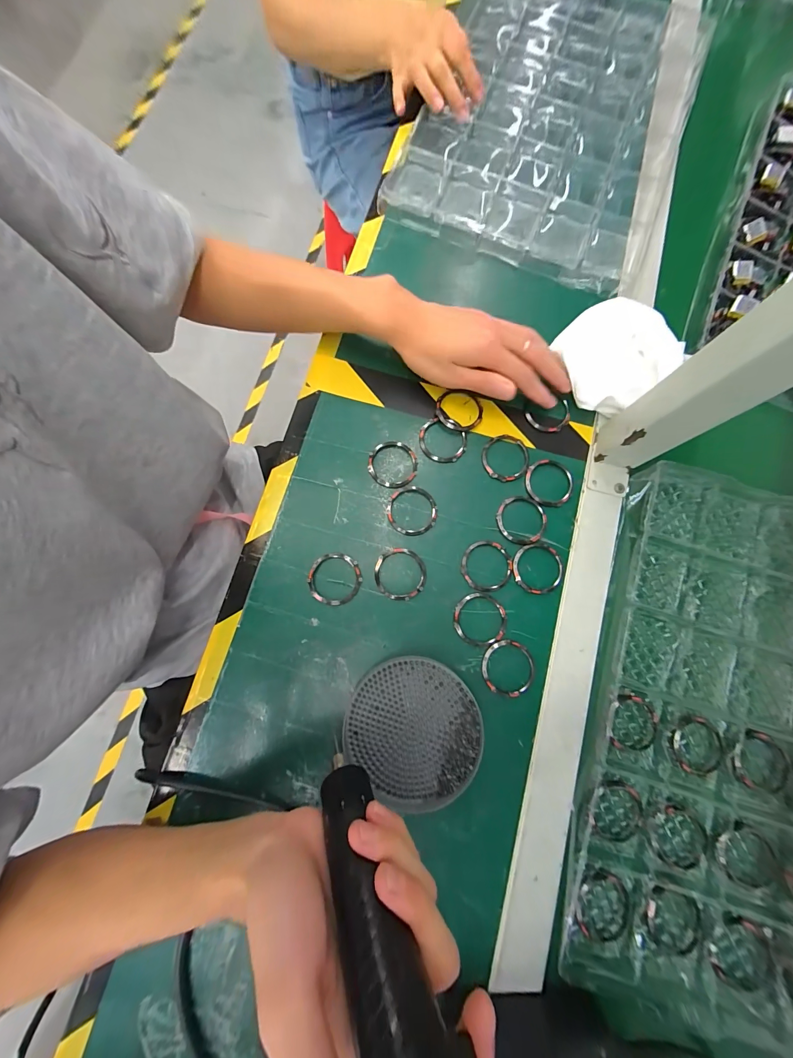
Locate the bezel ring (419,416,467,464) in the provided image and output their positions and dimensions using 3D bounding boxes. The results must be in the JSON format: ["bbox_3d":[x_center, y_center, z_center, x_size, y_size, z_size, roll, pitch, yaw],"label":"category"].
[{"bbox_3d":[0.047,-0.089,0.347,0.047,0.004,0.047,0,80,0],"label":"bezel ring"}]

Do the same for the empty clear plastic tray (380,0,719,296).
[{"bbox_3d":[0.201,-0.522,0.434,0.295,0.034,0.461,22,80,4],"label":"empty clear plastic tray"}]

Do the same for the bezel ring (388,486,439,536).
[{"bbox_3d":[0.016,-0.018,0.333,0.048,0.004,0.047,0,80,0],"label":"bezel ring"}]

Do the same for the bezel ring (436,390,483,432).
[{"bbox_3d":[0.064,-0.119,0.352,0.047,0.004,0.042,12,80,2],"label":"bezel ring"}]

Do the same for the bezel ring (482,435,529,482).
[{"bbox_3d":[0.110,-0.072,0.346,0.050,0.004,0.046,0,80,0],"label":"bezel ring"}]

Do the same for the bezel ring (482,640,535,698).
[{"bbox_3d":[0.100,0.125,0.308,0.046,0.004,0.047,0,80,0],"label":"bezel ring"}]

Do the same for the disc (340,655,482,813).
[{"bbox_3d":[0.015,0.169,0.294,0.109,0.013,0.111,0,80,0],"label":"disc"}]

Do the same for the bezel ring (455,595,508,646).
[{"bbox_3d":[0.077,0.082,0.315,0.048,0.006,0.046,0,80,0],"label":"bezel ring"}]

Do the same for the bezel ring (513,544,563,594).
[{"bbox_3d":[0.133,0.037,0.324,0.046,0.004,0.046,0,80,0],"label":"bezel ring"}]

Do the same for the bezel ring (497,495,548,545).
[{"bbox_3d":[0.121,-0.009,0.332,0.047,0.004,0.048,0,80,0],"label":"bezel ring"}]

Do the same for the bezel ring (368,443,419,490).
[{"bbox_3d":[-0.004,-0.064,0.340,0.048,0.004,0.048,0,80,0],"label":"bezel ring"}]

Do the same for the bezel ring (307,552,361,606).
[{"bbox_3d":[-0.058,0.046,0.320,0.050,0.004,0.048,0,80,0],"label":"bezel ring"}]

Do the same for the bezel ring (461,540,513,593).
[{"bbox_3d":[0.085,0.035,0.323,0.048,0.004,0.046,0,80,0],"label":"bezel ring"}]

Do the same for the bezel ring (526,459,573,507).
[{"bbox_3d":[0.151,-0.046,0.339,0.047,0.006,0.047,0,80,0],"label":"bezel ring"}]

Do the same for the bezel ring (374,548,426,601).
[{"bbox_3d":[0.004,0.042,0.322,0.048,0.004,0.048,0,80,0],"label":"bezel ring"}]

